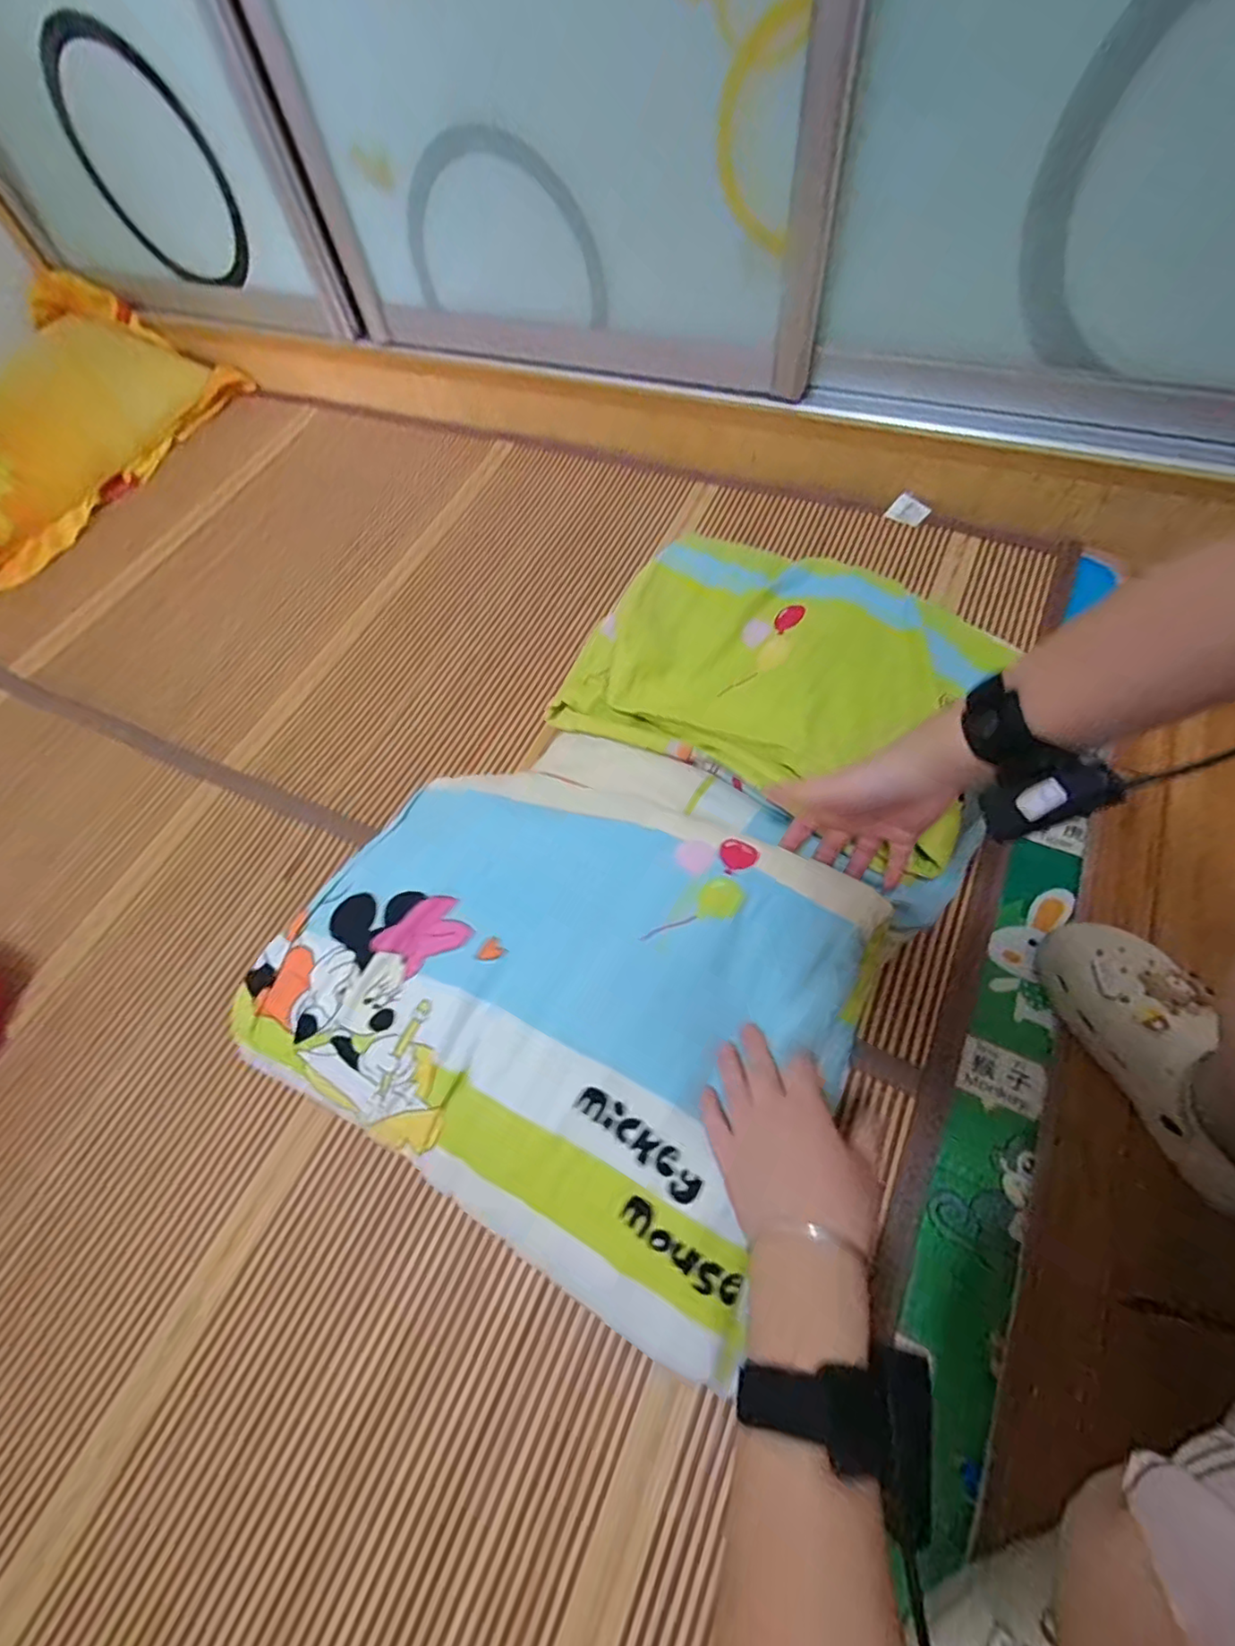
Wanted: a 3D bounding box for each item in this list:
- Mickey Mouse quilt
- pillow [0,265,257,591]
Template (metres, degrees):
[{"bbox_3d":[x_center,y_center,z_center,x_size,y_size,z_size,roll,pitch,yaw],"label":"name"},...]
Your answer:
[{"bbox_3d":[0.053,-0.005,0.557,0.428,0.082,0.664,29,67,18],"label":"Mickey Mouse quilt"},{"bbox_3d":[-1.098,-0.631,1.043,0.486,0.140,0.682,24,65,16],"label":"pillow"}]

